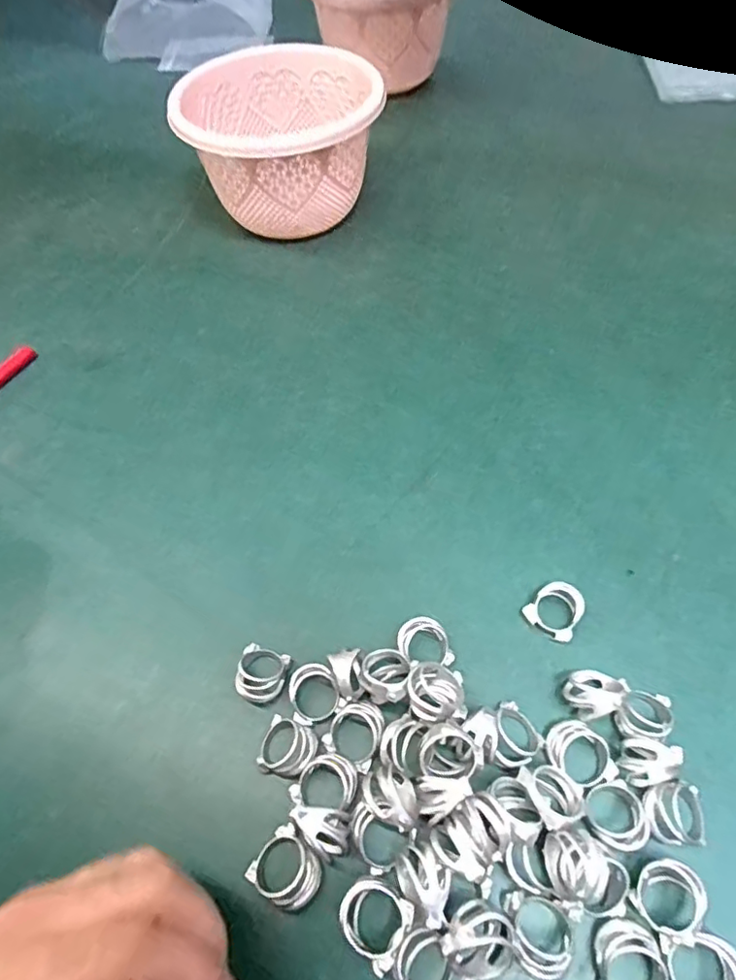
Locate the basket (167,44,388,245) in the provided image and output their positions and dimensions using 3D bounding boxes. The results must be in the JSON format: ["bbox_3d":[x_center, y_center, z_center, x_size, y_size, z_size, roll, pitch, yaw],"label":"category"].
[{"bbox_3d":[-0.066,-0.260,0.430,0.140,0.086,0.135,-35,63,-17],"label":"basket"}]

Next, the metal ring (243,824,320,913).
[{"bbox_3d":[-0.031,0.144,0.211,0.025,0.010,0.022,34,66,22],"label":"metal ring"}]

